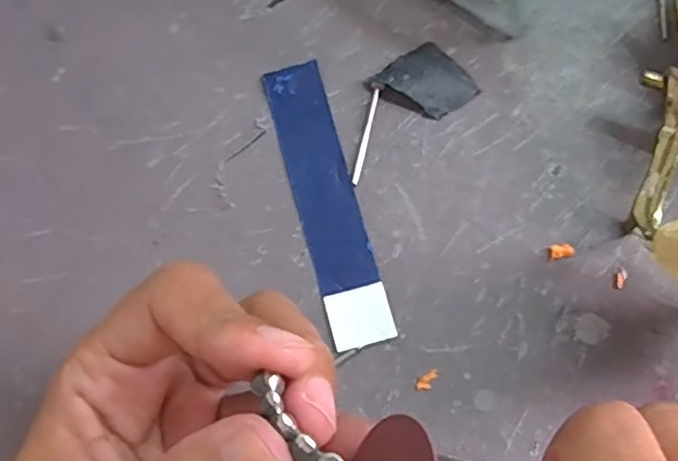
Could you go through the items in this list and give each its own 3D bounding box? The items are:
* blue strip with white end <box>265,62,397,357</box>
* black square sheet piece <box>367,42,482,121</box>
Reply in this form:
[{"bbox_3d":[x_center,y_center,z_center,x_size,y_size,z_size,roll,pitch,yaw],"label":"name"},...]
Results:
[{"bbox_3d":[-0.004,-0.010,0.224,0.021,0.004,0.101,-16,78,-3],"label":"blue strip with white end"},{"bbox_3d":[0.031,-0.053,0.233,0.030,0.007,0.027,-39,80,-7],"label":"black square sheet piece"}]

